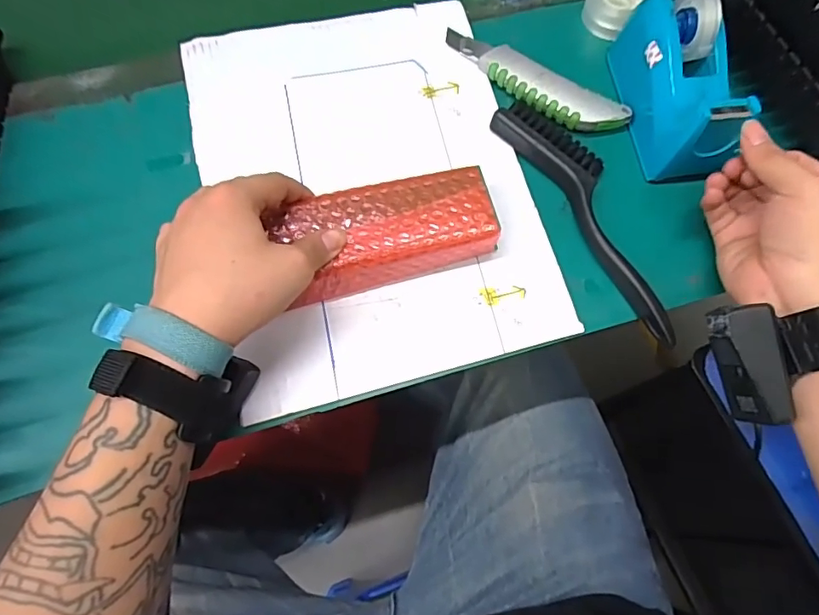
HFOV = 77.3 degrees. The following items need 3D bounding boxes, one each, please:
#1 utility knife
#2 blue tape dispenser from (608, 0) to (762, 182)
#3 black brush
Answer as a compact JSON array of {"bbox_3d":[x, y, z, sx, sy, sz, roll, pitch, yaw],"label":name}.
[{"bbox_3d":[0.100,-0.189,0.428,0.168,0.017,0.035,36,72,12],"label":"utility knife"},{"bbox_3d":[0.208,-0.172,0.387,0.050,0.080,0.138,-5,69,-3],"label":"blue tape dispenser"},{"bbox_3d":[0.143,-0.075,0.386,0.049,0.023,0.212,-29,72,-12],"label":"black brush"}]

